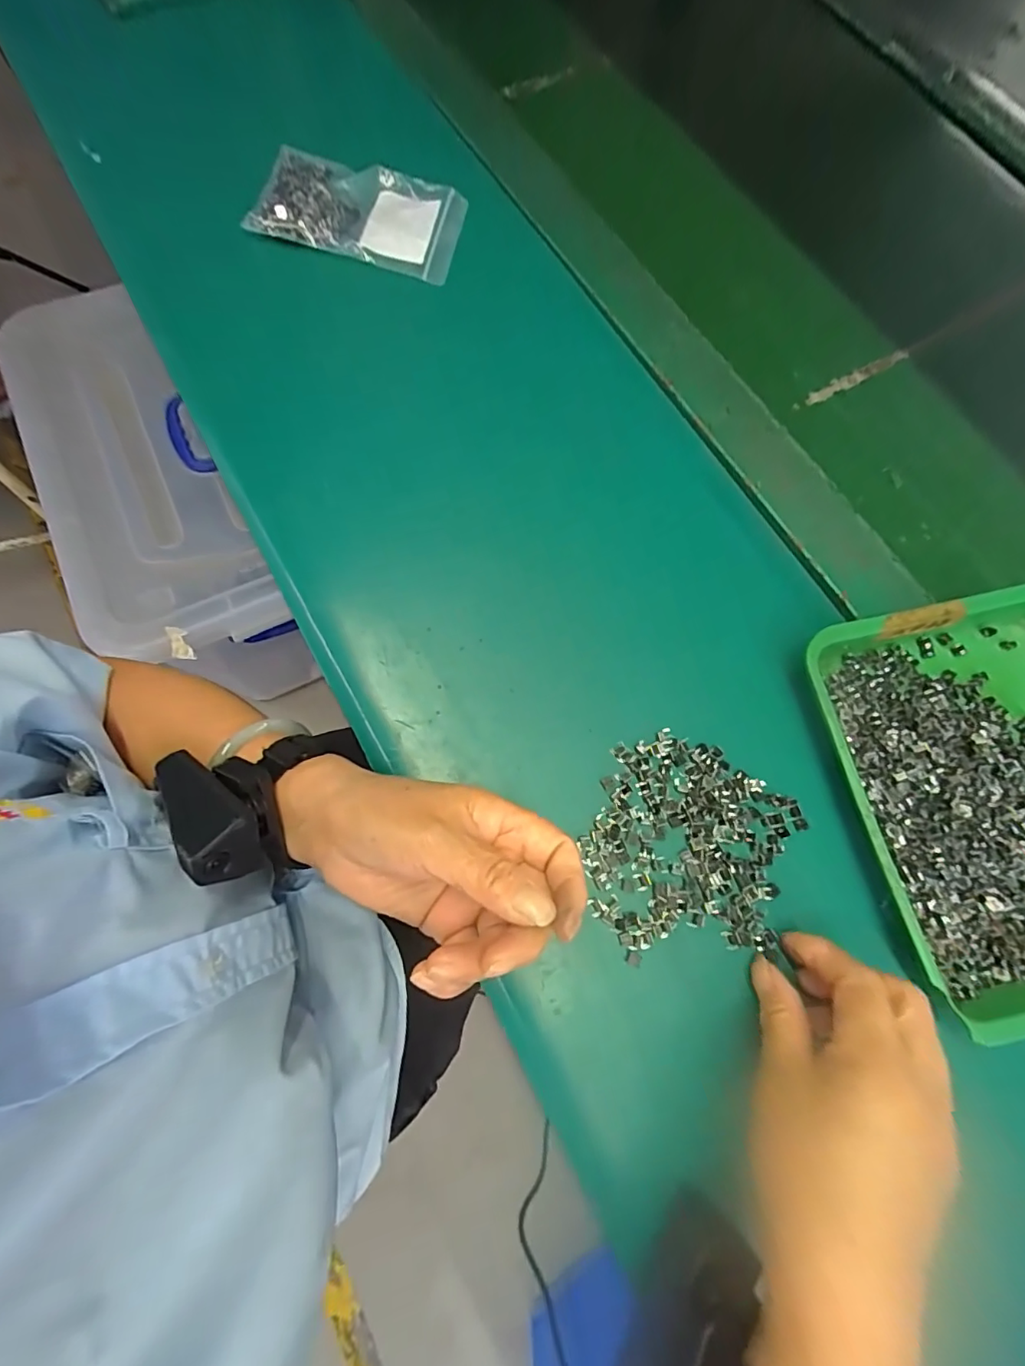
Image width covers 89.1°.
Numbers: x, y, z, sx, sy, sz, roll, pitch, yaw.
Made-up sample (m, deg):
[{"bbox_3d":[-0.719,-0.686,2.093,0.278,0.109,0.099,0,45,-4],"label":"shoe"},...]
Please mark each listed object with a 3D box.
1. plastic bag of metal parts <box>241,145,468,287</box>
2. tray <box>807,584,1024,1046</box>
[{"bbox_3d":[-0.117,-0.363,0.400,0.151,0.021,0.086,11,79,-5],"label":"plastic bag of metal parts"},{"bbox_3d":[0.274,0.058,0.284,0.171,0.032,0.212,-11,73,-6],"label":"tray"}]

